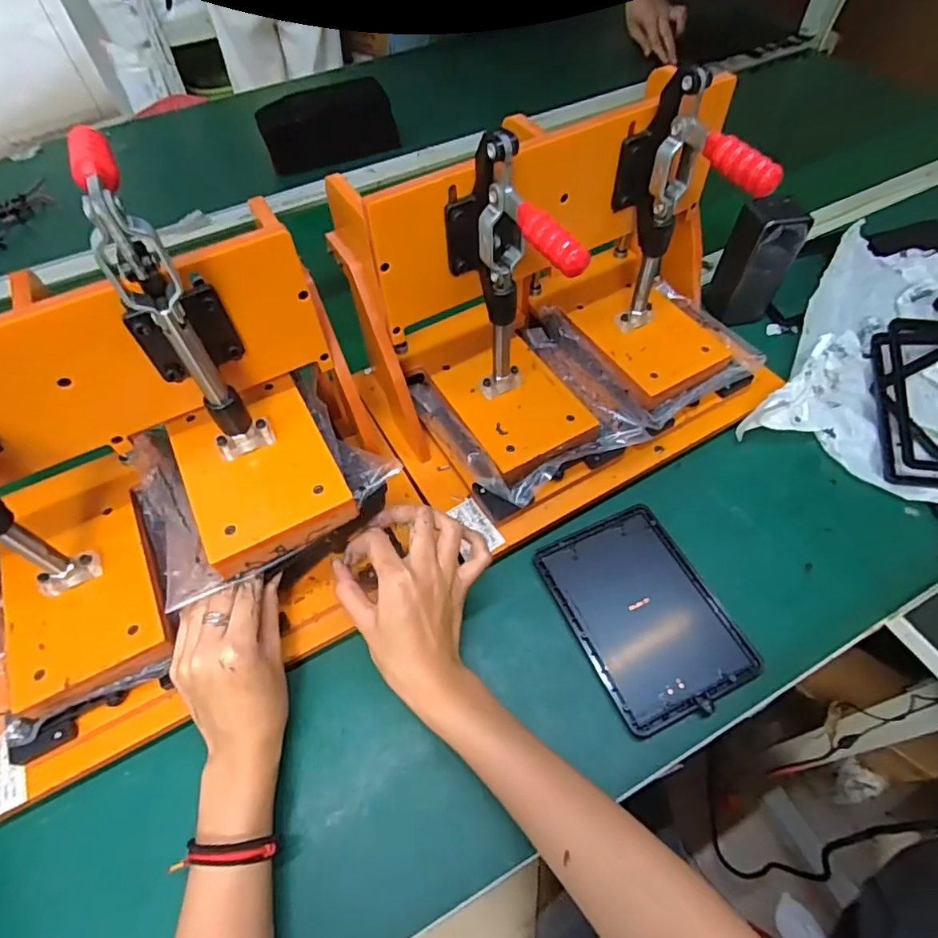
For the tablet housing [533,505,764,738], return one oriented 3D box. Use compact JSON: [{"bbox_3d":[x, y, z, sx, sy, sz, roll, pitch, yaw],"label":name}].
[{"bbox_3d":[0.142,0.114,0.460,0.117,0.011,0.162,-21,57,-11],"label":"tablet housing"}]

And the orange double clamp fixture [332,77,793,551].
[{"bbox_3d":[0.104,-0.139,0.483,0.378,0.249,0.220,-30,59,-15],"label":"orange double clamp fixture"}]

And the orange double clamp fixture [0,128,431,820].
[{"bbox_3d":[-0.232,0.010,0.356,0.348,0.279,0.205,-30,62,-14],"label":"orange double clamp fixture"}]

